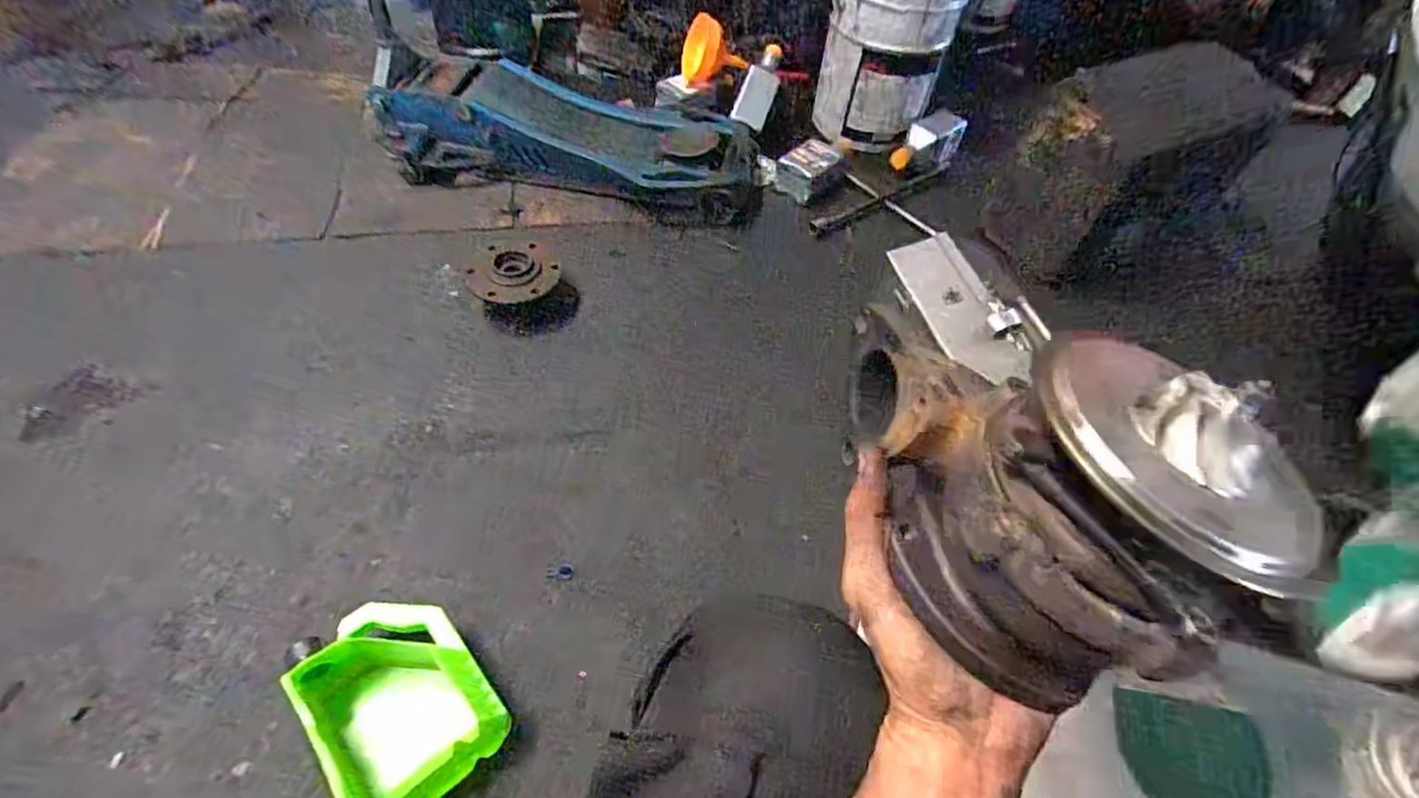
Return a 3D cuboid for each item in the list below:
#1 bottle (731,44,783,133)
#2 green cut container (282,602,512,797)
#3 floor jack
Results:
[{"bbox_3d":[0.116,-0.740,1.509,0.088,0.054,0.202,19,91,11],"label":"bottle"},{"bbox_3d":[-0.343,0.334,0.711,0.163,0.124,0.224,-33,60,-27],"label":"green cut container"},{"bbox_3d":[-0.315,-0.563,1.412,0.853,0.150,0.298,13,51,6],"label":"floor jack"}]

